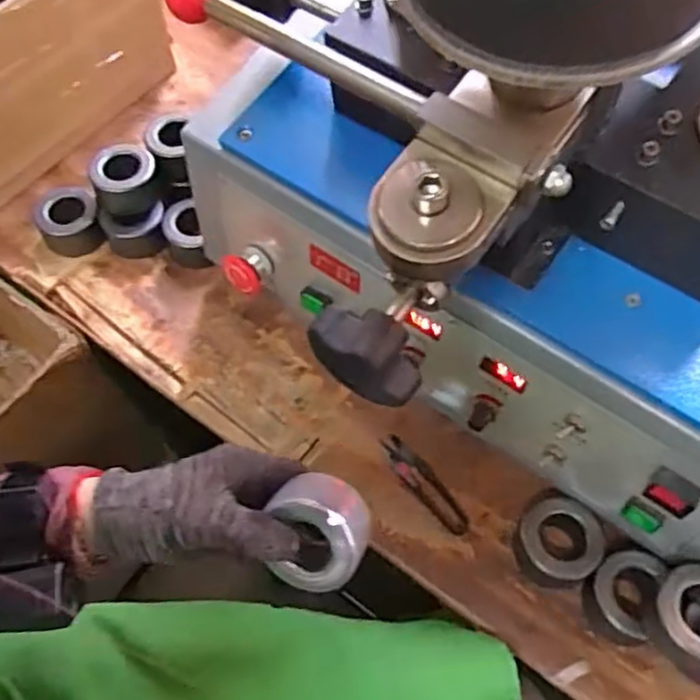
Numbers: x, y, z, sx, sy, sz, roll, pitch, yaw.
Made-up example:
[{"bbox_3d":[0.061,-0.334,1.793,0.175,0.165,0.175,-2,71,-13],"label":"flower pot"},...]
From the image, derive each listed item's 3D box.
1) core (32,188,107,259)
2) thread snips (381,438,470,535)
[{"bbox_3d":[-0.277,-0.127,0.692,0.056,0.044,0.059,0,60,0],"label":"core"},{"bbox_3d":[0.062,0.110,0.571,0.024,0.007,0.096,-38,67,-19],"label":"thread snips"}]

